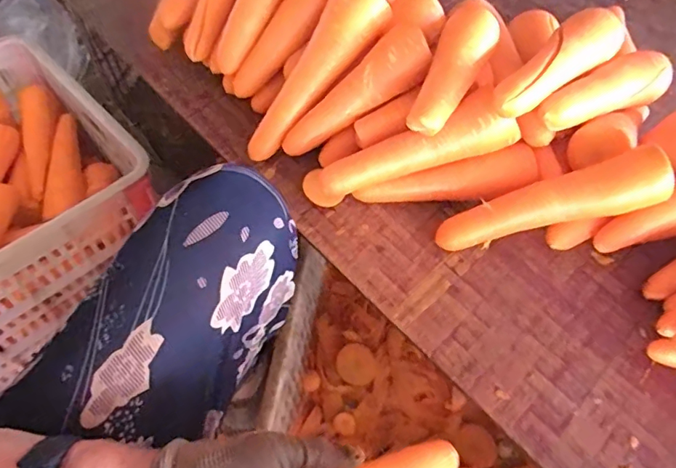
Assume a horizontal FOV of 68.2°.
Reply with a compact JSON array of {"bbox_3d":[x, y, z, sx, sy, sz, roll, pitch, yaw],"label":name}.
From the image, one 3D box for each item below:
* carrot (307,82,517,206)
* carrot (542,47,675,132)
[{"bbox_3d":[0.066,-0.079,0.488,0.210,0.041,0.046,-20,59,9],"label":"carrot"},{"bbox_3d":[0.269,-0.145,0.504,0.191,0.049,0.043,-27,63,-17],"label":"carrot"}]

